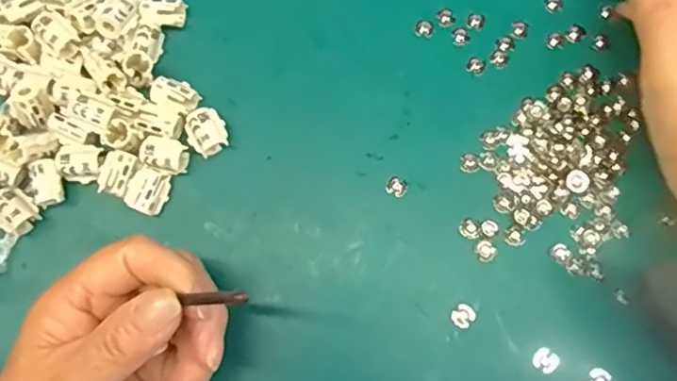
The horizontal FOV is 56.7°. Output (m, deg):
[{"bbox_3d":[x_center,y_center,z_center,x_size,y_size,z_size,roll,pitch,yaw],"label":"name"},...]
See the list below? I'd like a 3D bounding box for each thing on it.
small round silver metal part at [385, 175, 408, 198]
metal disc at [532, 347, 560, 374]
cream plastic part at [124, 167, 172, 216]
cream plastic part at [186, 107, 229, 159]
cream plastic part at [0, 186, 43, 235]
[{"bbox_3d":[0.031,-0.002,0.325,0.011,0.004,0.010,30,81,5],"label":"small round silver metal part"},{"bbox_3d":[0.102,0.084,0.308,0.012,0.004,0.011,0,80,-1],"label":"metal disc"},{"bbox_3d":[-0.096,0.001,0.317,0.017,0.013,0.022,18,80,3],"label":"cream plastic part"},{"bbox_3d":[-0.068,-0.030,0.325,0.020,0.012,0.022,-34,82,-6],"label":"cream plastic part"},{"bbox_3d":[-0.164,0.010,0.315,0.022,0.011,0.020,32,81,5],"label":"cream plastic part"}]

